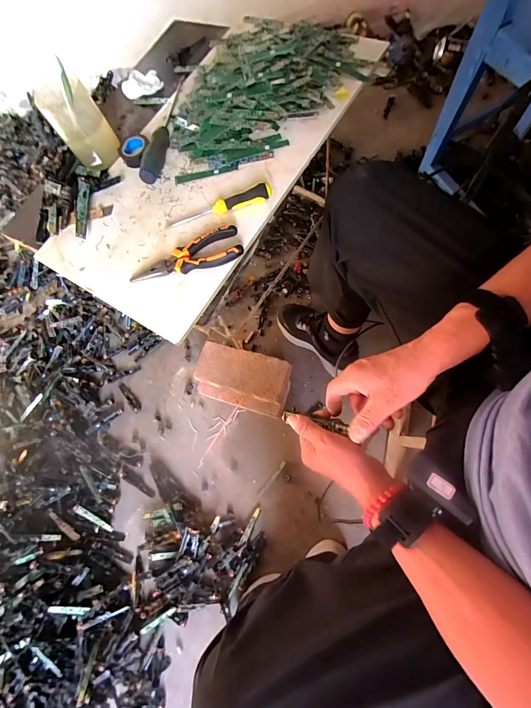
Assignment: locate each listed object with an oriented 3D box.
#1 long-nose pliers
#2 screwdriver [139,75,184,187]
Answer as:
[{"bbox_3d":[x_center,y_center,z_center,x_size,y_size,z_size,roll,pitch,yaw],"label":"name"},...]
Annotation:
[{"bbox_3d":[-0.110,-0.131,0.444,0.155,0.029,0.053,-23,68,1],"label":"long-nose pliers"},{"bbox_3d":[-0.174,-0.389,0.539,0.035,0.034,0.245,0,71,10],"label":"screwdriver"}]

